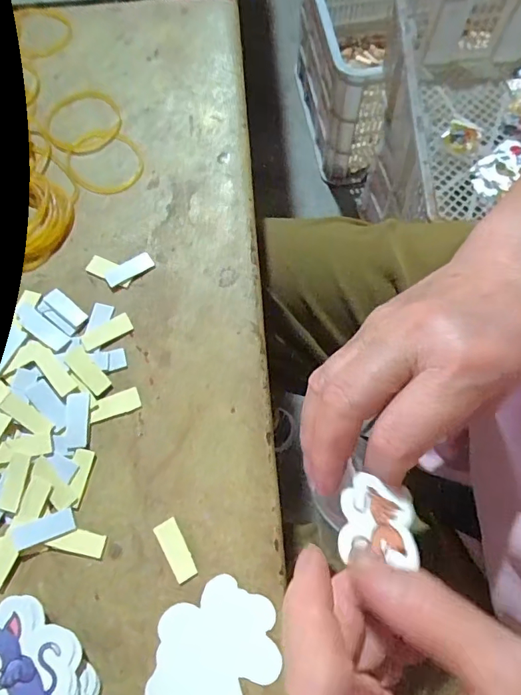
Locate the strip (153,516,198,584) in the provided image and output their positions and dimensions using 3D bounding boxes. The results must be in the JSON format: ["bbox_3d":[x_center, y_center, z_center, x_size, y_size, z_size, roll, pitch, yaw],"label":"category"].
[{"bbox_3d":[-0.041,0.098,0.227,0.011,0.004,0.029,-29,72,-7],"label":"strip"}]

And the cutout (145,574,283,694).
[{"bbox_3d":[-0.022,0.138,0.213,0.062,0.004,0.051,-44,75,-11],"label":"cutout"}]

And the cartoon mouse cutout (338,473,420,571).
[{"bbox_3d":[0.048,0.070,0.190,0.033,0.004,0.035,18,47,-11],"label":"cartoon mouse cutout"}]

